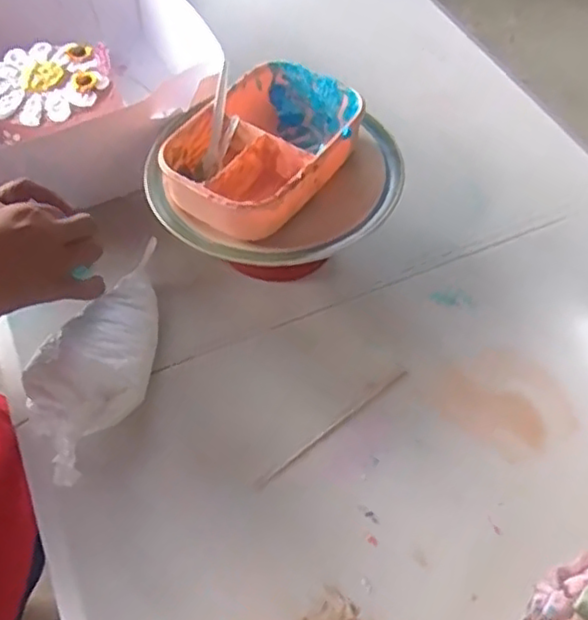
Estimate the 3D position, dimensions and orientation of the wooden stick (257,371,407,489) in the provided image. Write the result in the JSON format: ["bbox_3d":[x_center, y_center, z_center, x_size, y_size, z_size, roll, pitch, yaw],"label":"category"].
[{"bbox_3d":[0.039,0.109,0.624,0.181,0.005,0.007,-34,62,-21],"label":"wooden stick"}]

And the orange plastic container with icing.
[{"bbox_3d":[-0.028,-0.165,0.688,0.142,0.063,0.209,31,61,19],"label":"orange plastic container with icing"}]

